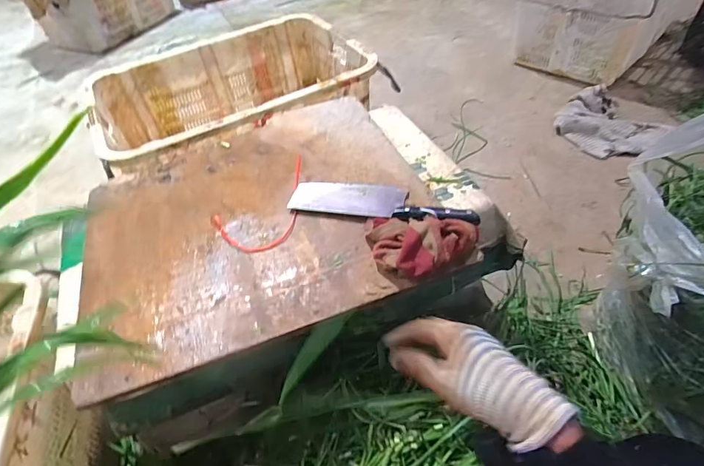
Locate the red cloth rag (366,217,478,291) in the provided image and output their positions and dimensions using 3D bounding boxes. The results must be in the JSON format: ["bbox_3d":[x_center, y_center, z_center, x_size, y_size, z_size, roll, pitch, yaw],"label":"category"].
[{"bbox_3d":[0.090,0.015,0.560,0.151,0.047,0.110,6,48,12],"label":"red cloth rag"}]

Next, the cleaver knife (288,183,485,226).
[{"bbox_3d":[0.044,-0.054,0.641,0.284,0.033,0.092,12,50,17],"label":"cleaver knife"}]

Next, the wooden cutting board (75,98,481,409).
[{"bbox_3d":[-0.141,-0.041,0.668,0.524,0.023,0.470,-19,48,-11],"label":"wooden cutting board"}]

